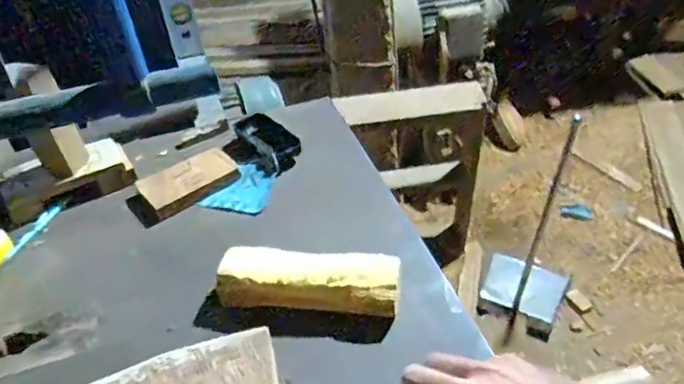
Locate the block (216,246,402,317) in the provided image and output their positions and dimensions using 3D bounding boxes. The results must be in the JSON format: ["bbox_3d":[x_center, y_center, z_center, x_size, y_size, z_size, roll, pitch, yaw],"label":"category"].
[{"bbox_3d":[-0.032,0.091,0.542,0.177,0.043,0.062,0,41,7],"label":"block"}]

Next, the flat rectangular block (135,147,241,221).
[{"bbox_3d":[-0.193,-0.012,0.698,0.117,0.022,0.075,-29,46,-25],"label":"flat rectangular block"}]

